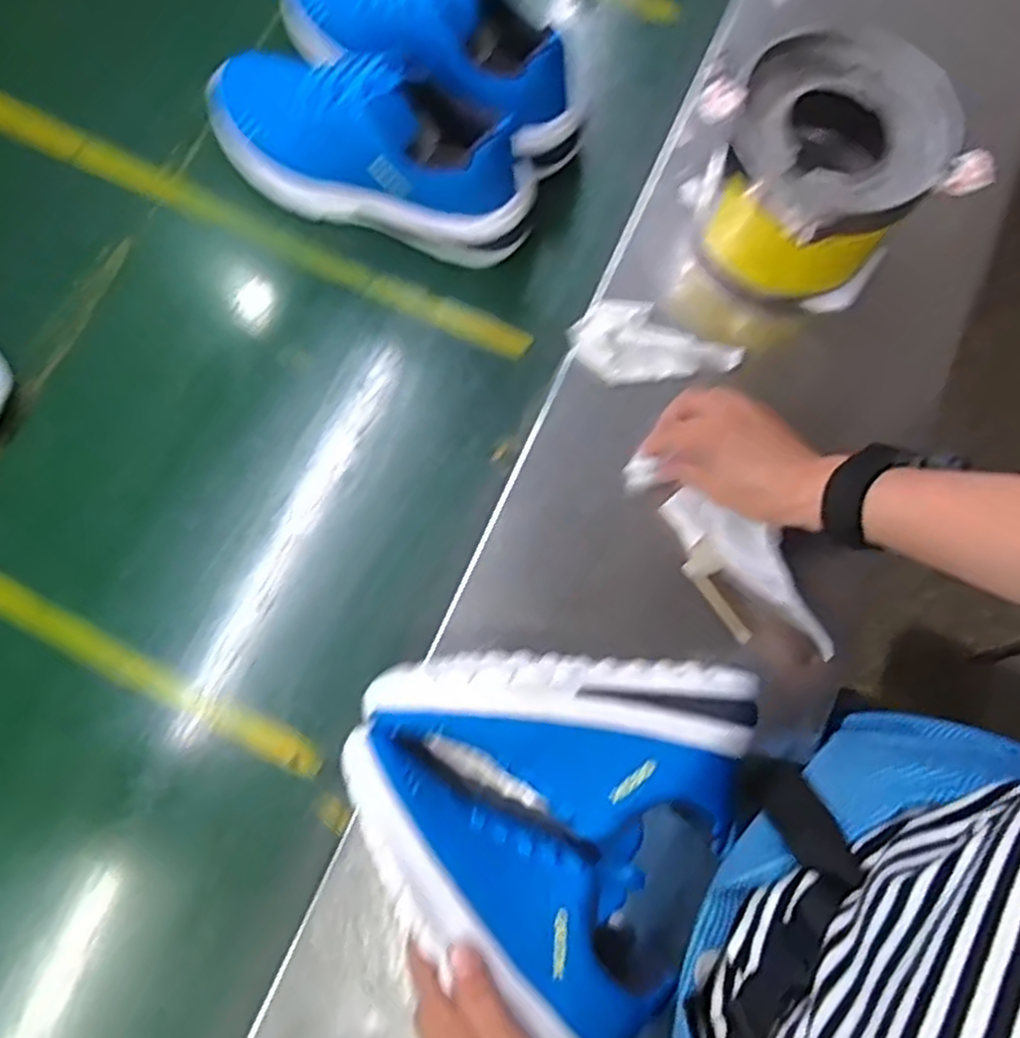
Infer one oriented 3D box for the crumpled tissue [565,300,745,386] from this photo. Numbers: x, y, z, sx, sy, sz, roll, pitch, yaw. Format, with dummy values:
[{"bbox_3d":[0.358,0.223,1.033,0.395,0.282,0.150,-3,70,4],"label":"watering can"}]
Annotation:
[{"bbox_3d":[0.108,-0.135,0.564,0.123,0.017,0.060,-4,78,-2],"label":"crumpled tissue"}]

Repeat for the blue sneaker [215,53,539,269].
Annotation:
[{"bbox_3d":[-0.112,-0.292,0.571,0.269,0.105,0.084,20,78,4],"label":"blue sneaker"}]

